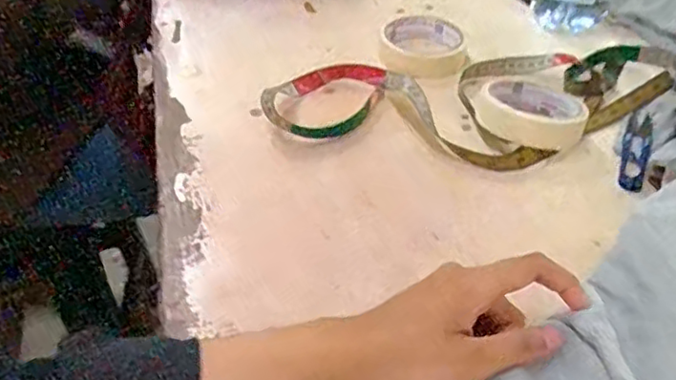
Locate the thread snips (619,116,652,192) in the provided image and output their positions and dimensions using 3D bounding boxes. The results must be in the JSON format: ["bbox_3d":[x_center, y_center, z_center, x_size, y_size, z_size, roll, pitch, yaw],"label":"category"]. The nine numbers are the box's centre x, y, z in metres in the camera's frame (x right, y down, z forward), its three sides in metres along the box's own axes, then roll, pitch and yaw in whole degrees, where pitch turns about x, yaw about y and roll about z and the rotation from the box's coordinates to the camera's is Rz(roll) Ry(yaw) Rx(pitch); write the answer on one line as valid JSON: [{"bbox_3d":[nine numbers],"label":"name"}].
[{"bbox_3d":[0.258,-0.034,0.564,0.022,0.006,0.109,18,44,15],"label":"thread snips"}]

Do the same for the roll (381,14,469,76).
[{"bbox_3d":[0.088,-0.152,0.678,0.083,0.022,0.092,3,42,-1],"label":"roll"}]

